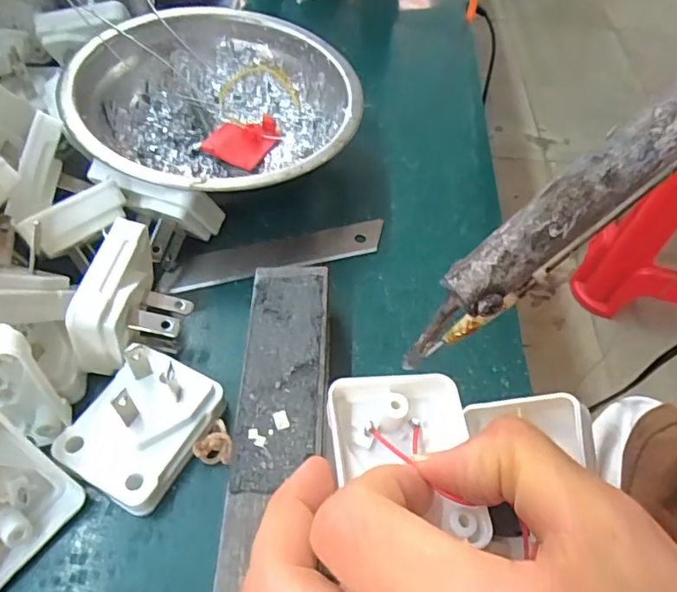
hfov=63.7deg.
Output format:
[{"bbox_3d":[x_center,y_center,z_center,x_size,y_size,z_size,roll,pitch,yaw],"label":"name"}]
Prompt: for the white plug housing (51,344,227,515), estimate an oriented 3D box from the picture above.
[{"bbox_3d":[-0.065,0.043,0.182,0.039,0.018,0.046,24,54,13],"label":"white plug housing"}]

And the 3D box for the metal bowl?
[{"bbox_3d":[-0.055,-0.083,0.260,0.121,0.043,0.126,-5,53,-9],"label":"metal bowl"}]

